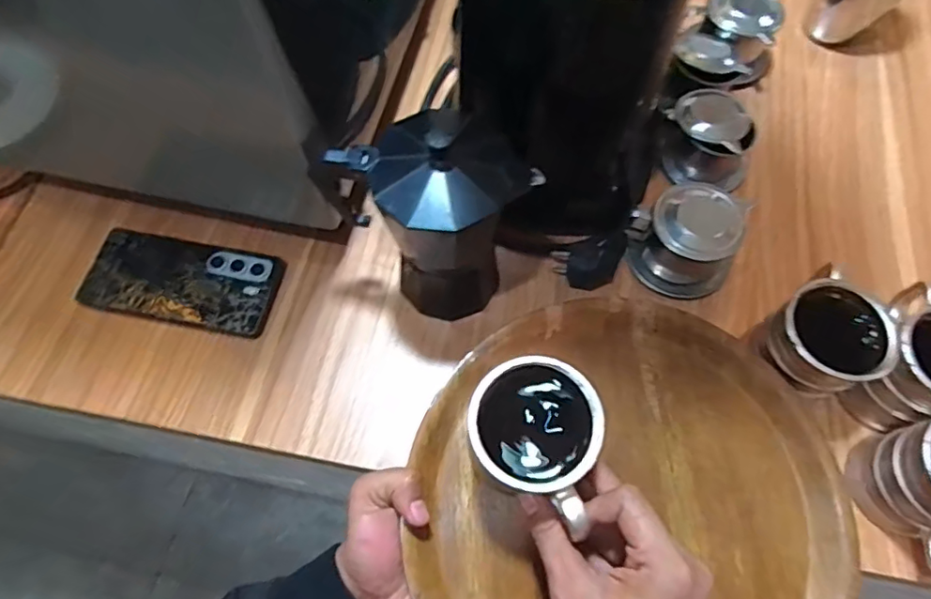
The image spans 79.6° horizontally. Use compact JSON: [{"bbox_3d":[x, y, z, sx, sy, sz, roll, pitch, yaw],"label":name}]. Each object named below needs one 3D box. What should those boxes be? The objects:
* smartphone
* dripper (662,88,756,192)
[{"bbox_3d":[-0.250,-0.017,0.492,0.165,0.016,0.077,9,66,5],"label":"smartphone"},{"bbox_3d":[0.229,-0.150,0.524,0.087,0.055,0.072,20,68,9],"label":"dripper"}]

